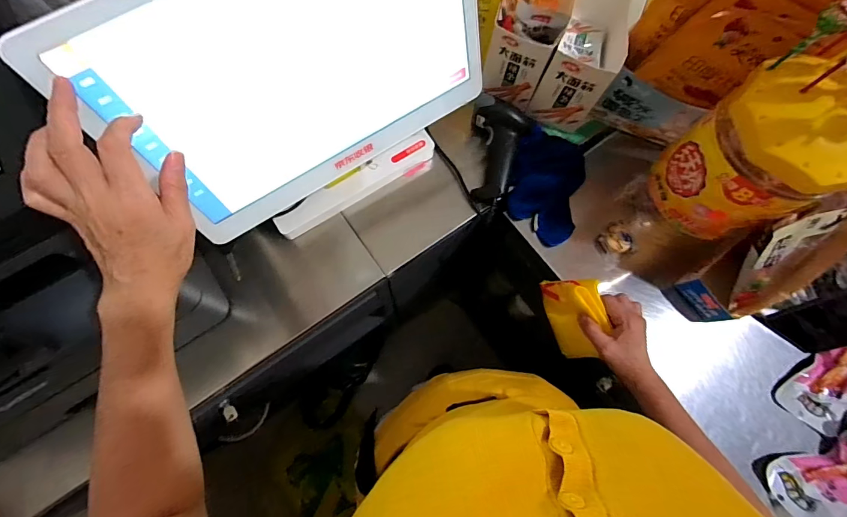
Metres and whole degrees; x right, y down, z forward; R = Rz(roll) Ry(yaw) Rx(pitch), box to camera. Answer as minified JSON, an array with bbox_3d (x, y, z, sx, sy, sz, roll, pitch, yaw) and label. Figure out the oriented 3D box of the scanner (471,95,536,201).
[{"bbox_3d":[0.114,-0.158,0.579,0.086,0.053,0.148,6,89,0],"label":"scanner"}]

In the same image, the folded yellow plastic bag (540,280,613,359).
[{"bbox_3d":[0.206,0.081,0.529,0.018,0.079,0.108,-17,91,-46],"label":"folded yellow plastic bag"}]

